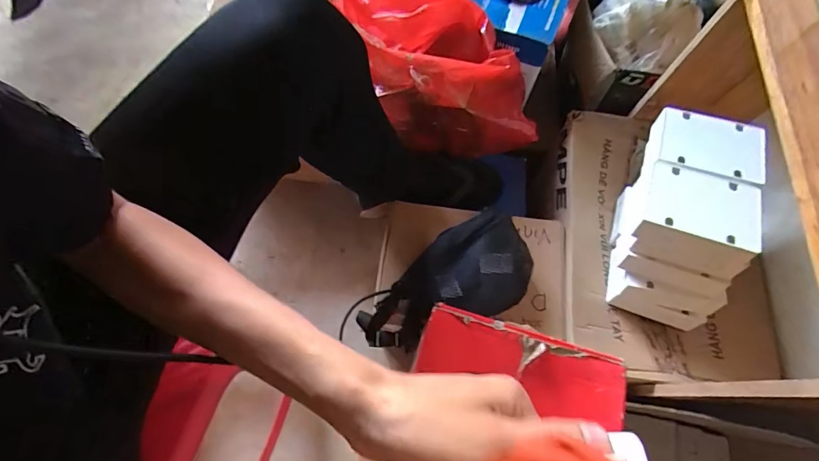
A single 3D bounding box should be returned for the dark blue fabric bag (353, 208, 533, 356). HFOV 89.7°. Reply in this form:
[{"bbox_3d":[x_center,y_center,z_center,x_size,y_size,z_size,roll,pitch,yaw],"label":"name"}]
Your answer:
[{"bbox_3d":[0.054,0.088,0.632,0.267,0.072,0.138,-26,72,-13],"label":"dark blue fabric bag"}]

